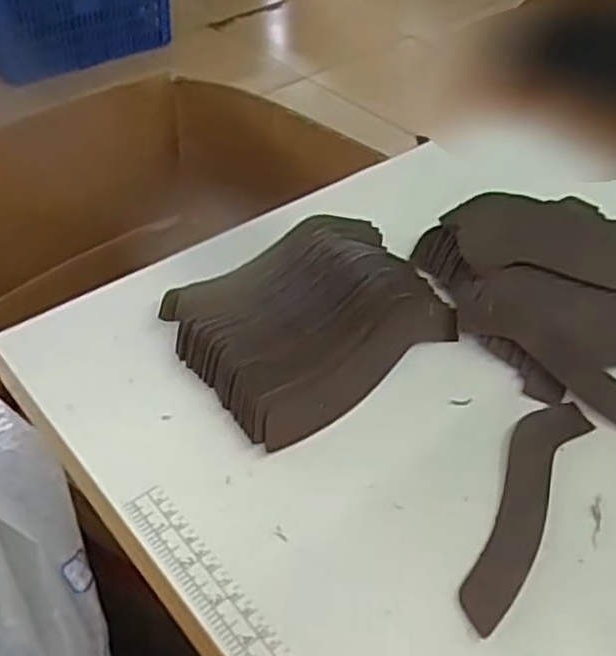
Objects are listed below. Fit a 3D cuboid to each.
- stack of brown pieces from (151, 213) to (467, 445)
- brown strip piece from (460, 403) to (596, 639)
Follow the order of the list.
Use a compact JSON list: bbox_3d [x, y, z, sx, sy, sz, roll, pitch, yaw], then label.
[{"bbox_3d":[0.004,-0.013,0.508,0.172,0.032,0.142,-26,52,-27],"label":"stack of brown pieces"},{"bbox_3d":[0.120,0.098,0.432,0.035,0.005,0.160,23,48,19],"label":"brown strip piece"}]

